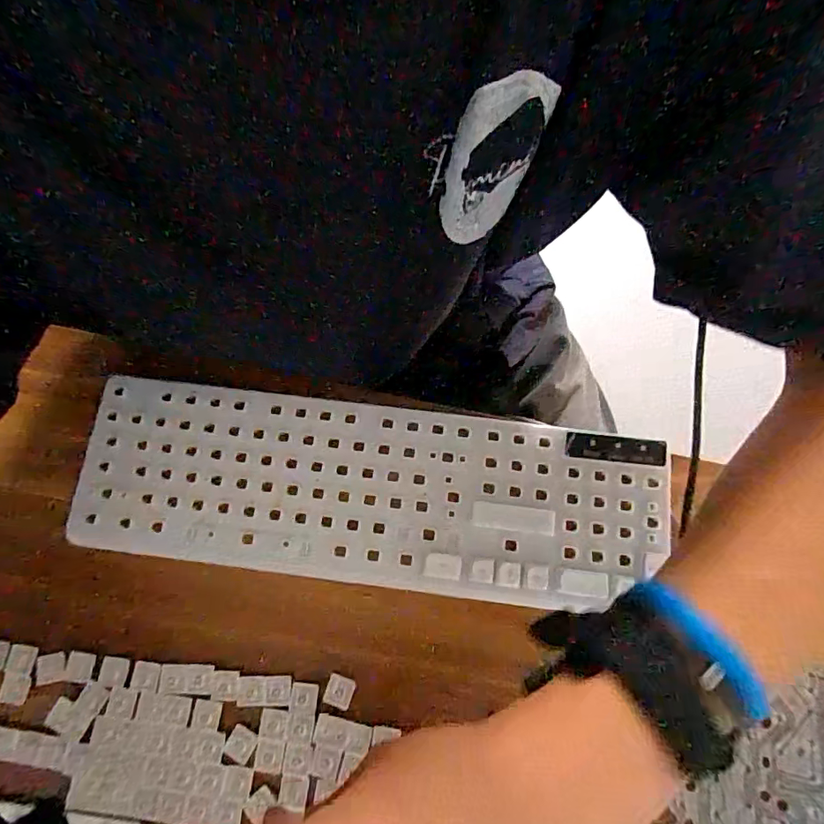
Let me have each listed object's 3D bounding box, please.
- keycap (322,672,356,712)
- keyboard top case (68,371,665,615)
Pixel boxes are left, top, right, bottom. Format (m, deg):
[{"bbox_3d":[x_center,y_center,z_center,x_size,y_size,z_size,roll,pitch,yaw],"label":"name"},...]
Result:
[{"bbox_3d":[-0.048,0.186,0.327,0.018,0.004,0.018,19,76,5],"label":"keycap"},{"bbox_3d":[-0.031,0.060,0.366,0.417,0.020,0.128,7,75,2],"label":"keyboard top case"}]

